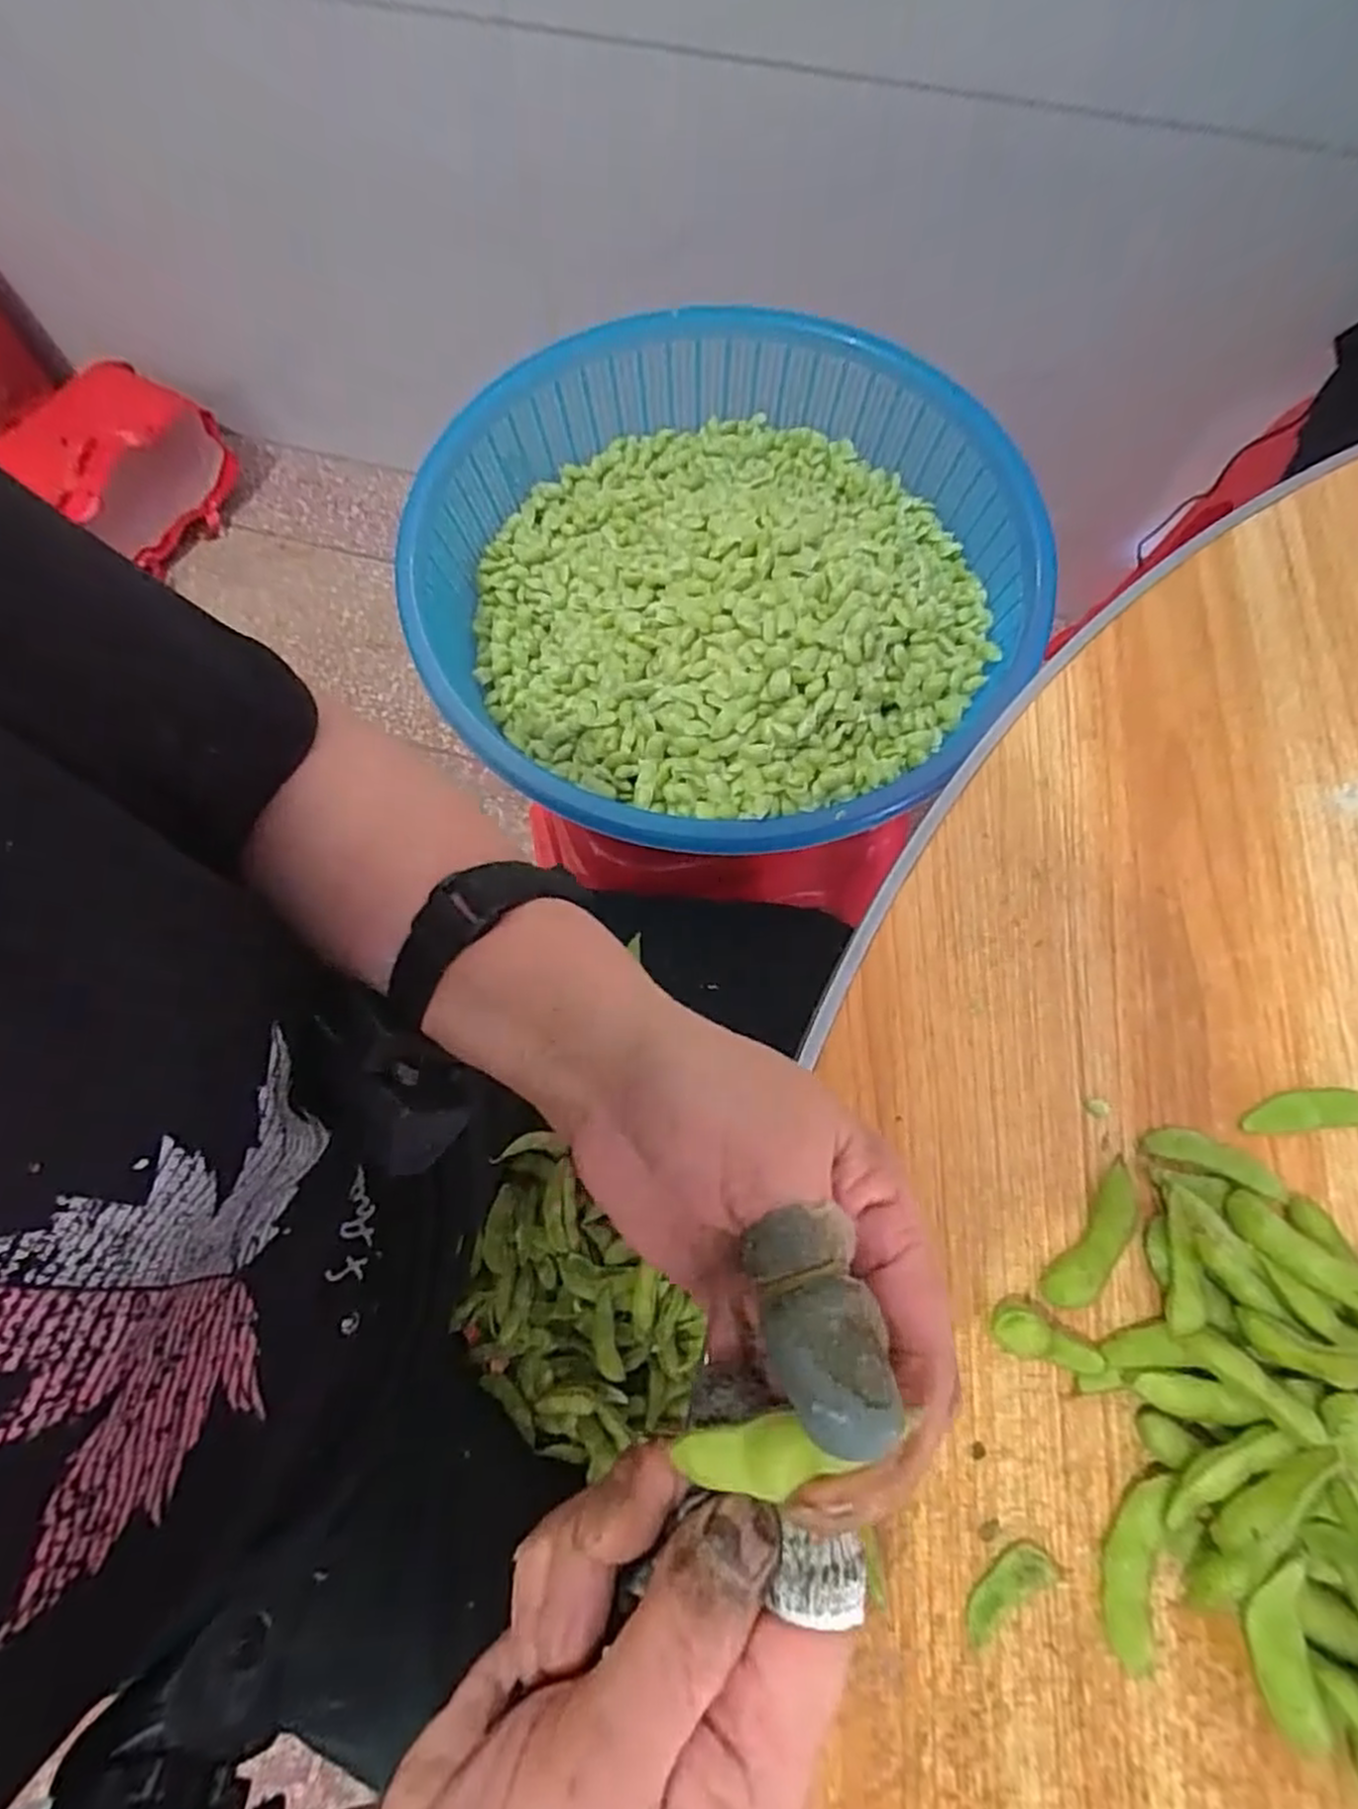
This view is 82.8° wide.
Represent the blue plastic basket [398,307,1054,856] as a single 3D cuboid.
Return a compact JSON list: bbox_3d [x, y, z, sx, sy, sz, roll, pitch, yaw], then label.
[{"bbox_3d":[0.025,-0.228,0.521,0.372,0.108,0.401,-1,71,2],"label":"blue plastic basket"}]

